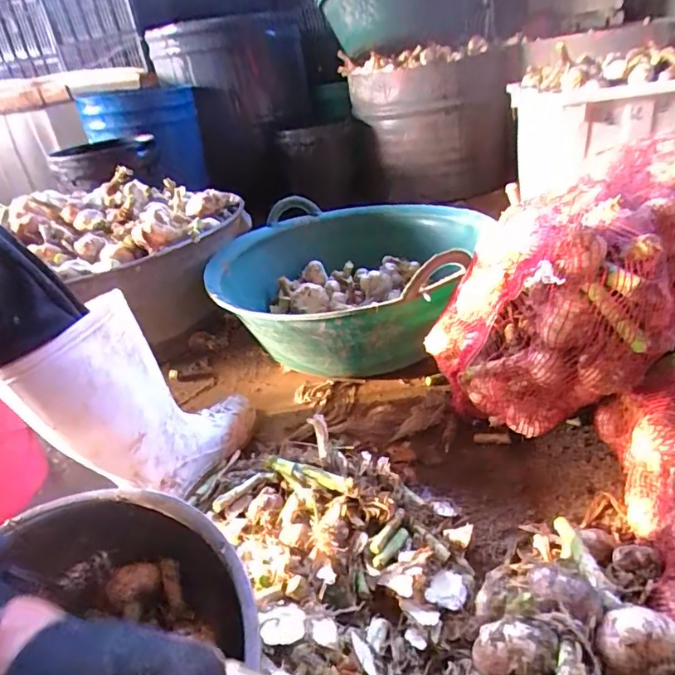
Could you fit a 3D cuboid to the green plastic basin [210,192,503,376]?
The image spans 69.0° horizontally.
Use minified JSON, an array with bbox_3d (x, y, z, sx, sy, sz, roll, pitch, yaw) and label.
[{"bbox_3d":[0.017,-0.108,0.963,0.478,0.219,0.539,5,33,23],"label":"green plastic basin"}]

